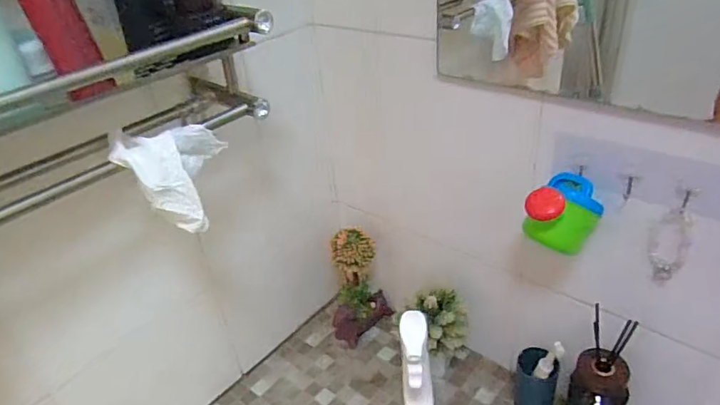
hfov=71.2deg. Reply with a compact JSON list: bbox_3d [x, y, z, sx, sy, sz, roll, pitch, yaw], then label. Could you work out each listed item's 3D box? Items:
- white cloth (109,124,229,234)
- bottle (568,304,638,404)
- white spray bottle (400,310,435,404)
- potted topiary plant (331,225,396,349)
[{"bbox_3d":[-0.195,-0.028,0.543,0.105,0.102,0.079,-13,34,-10],"label":"white cloth"},{"bbox_3d":[0.320,0.246,0.670,0.072,0.217,0.076,14,39,28],"label":"bottle"},{"bbox_3d":[0.080,0.268,0.672,0.036,0.251,0.095,-4,34,3],"label":"white spray bottle"},{"bbox_3d":[-0.010,0.153,0.909,0.085,0.199,0.097,11,37,24],"label":"potted topiary plant"}]

